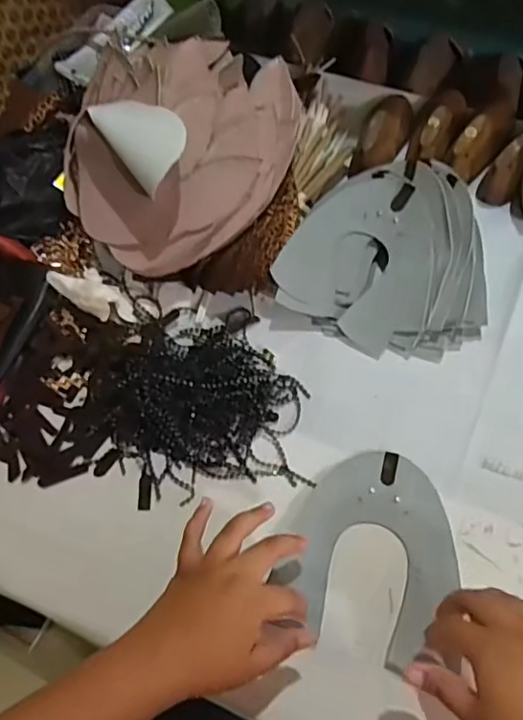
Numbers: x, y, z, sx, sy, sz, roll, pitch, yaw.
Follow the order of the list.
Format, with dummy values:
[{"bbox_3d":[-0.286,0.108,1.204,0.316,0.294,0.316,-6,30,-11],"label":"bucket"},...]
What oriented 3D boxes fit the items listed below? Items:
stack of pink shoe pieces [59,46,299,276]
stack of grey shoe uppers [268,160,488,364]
[{"bbox_3d":[-0.088,-0.208,0.571,0.223,0.127,0.227,22,67,14],"label":"stack of pink shoe pieces"},{"bbox_3d":[0.132,-0.104,0.568,0.194,0.075,0.182,21,66,13],"label":"stack of grey shoe uppers"}]

